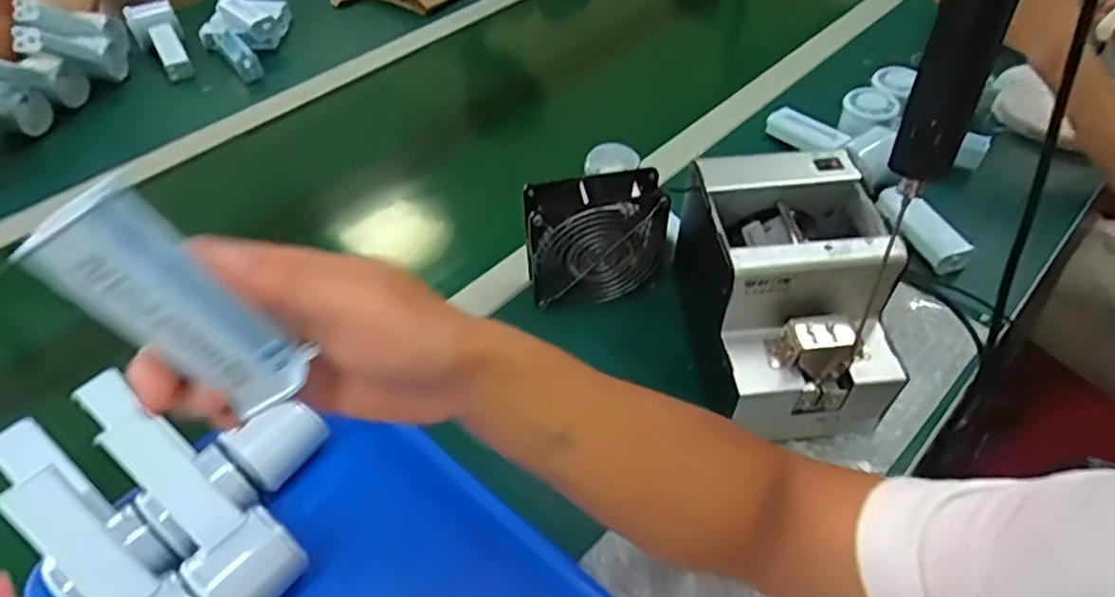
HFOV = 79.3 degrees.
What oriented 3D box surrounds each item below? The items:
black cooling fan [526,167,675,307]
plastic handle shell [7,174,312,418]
[{"bbox_3d":[0.033,-0.053,0.596,0.121,0.112,0.047,-8,48,-5],"label":"black cooling fan"},{"bbox_3d":[-0.142,0.001,0.257,0.041,0.100,0.027,-42,33,-5],"label":"plastic handle shell"}]

